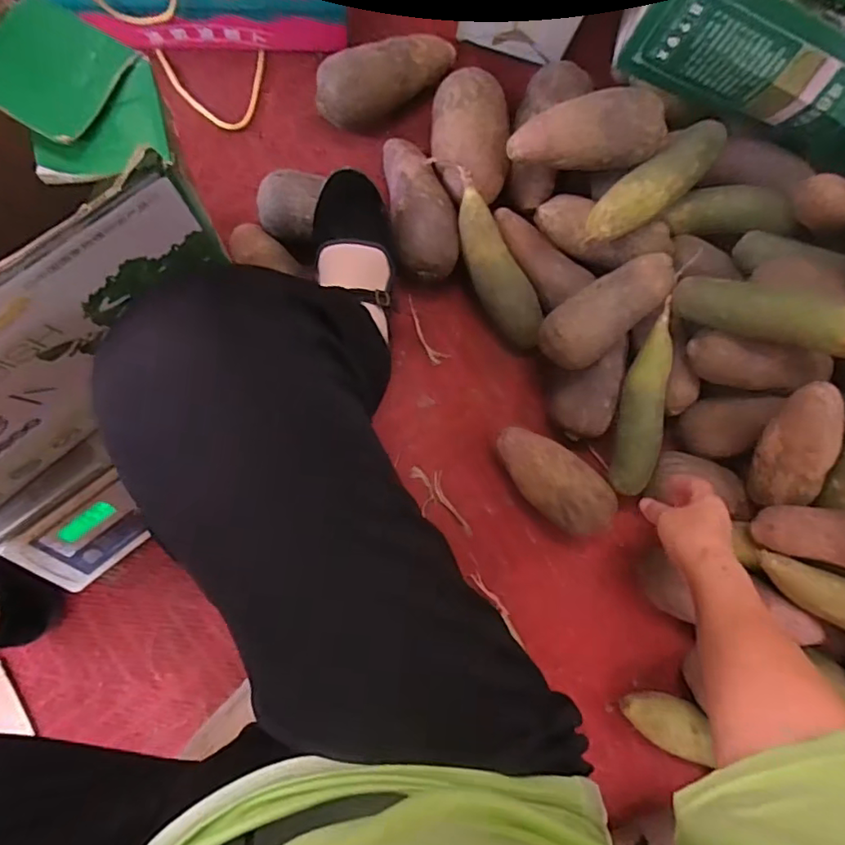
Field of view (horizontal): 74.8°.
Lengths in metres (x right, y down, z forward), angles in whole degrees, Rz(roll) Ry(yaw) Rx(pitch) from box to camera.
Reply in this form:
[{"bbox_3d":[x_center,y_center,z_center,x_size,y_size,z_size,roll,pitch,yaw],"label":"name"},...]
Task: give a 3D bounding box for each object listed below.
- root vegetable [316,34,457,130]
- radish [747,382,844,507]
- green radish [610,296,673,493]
[{"bbox_3d":[-0.037,-0.407,0.647,0.181,0.059,0.068,-25,90,-6],"label":"root vegetable"},{"bbox_3d":[0.408,0.028,0.603,0.061,0.057,0.144,3,118,-5],"label":"radish"},{"bbox_3d":[0.256,-0.025,0.639,0.049,0.043,0.213,5,87,-5],"label":"green radish"}]

